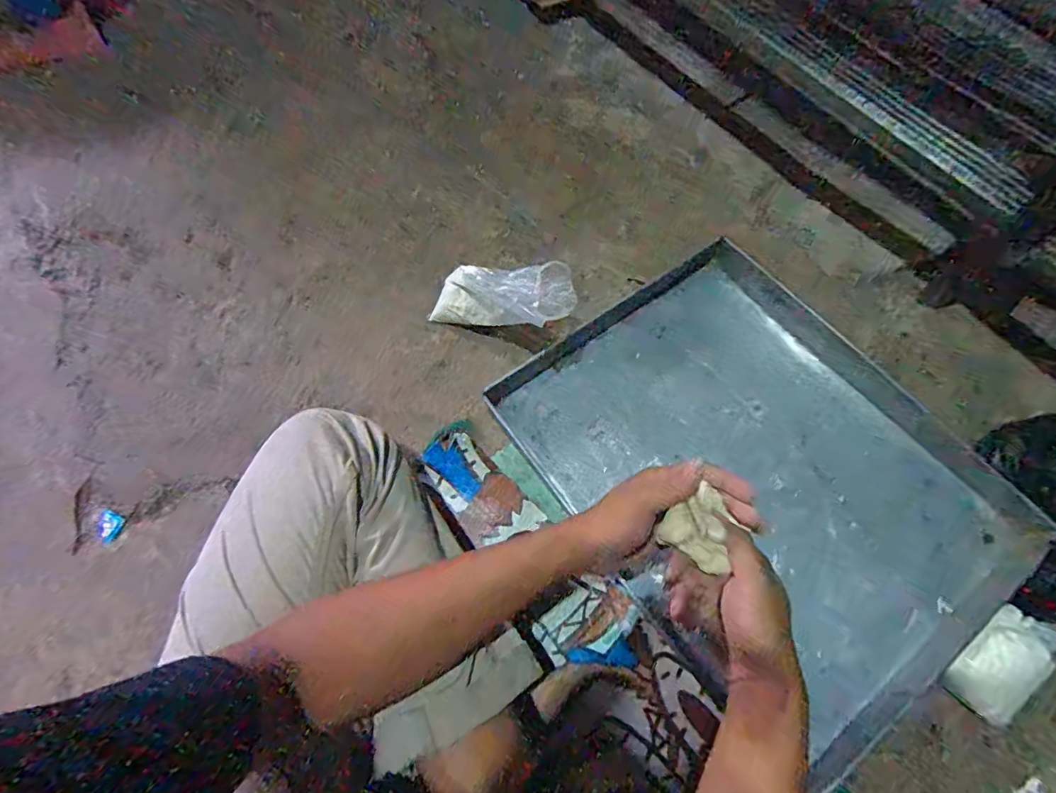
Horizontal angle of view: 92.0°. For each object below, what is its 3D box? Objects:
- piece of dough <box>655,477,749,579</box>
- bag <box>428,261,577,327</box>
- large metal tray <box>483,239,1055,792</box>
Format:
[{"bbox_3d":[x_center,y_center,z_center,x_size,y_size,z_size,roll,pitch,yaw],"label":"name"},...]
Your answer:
[{"bbox_3d":[0.142,0.102,0.404,0.059,0.030,0.058,28,68,11],"label":"piece of dough"},{"bbox_3d":[-0.039,-0.124,0.632,0.218,0.070,0.082,7,59,43],"label":"bag"},{"bbox_3d":[0.279,0.079,0.626,0.444,0.034,0.539,-33,70,-15],"label":"large metal tray"}]

